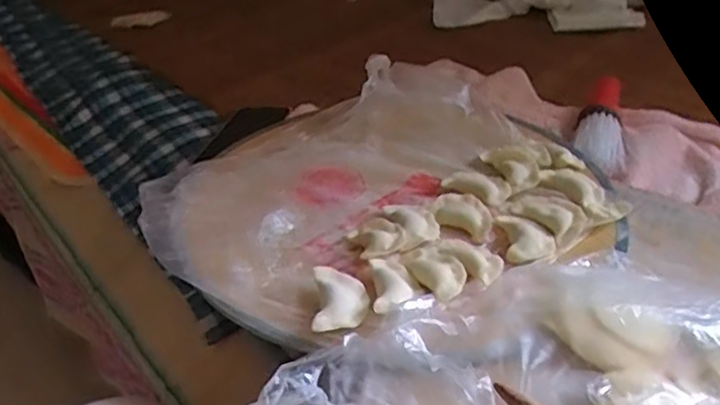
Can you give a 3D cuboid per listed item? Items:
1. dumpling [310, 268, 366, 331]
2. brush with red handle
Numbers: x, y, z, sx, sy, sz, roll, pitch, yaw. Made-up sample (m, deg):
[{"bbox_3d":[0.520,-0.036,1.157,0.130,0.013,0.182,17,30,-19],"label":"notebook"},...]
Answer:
[{"bbox_3d":[-0.013,0.064,0.397,0.033,0.016,0.052,1,35,-4],"label":"dumpling"},{"bbox_3d":[0.241,-0.079,0.611,0.047,0.025,0.155,14,37,14],"label":"brush with red handle"}]

